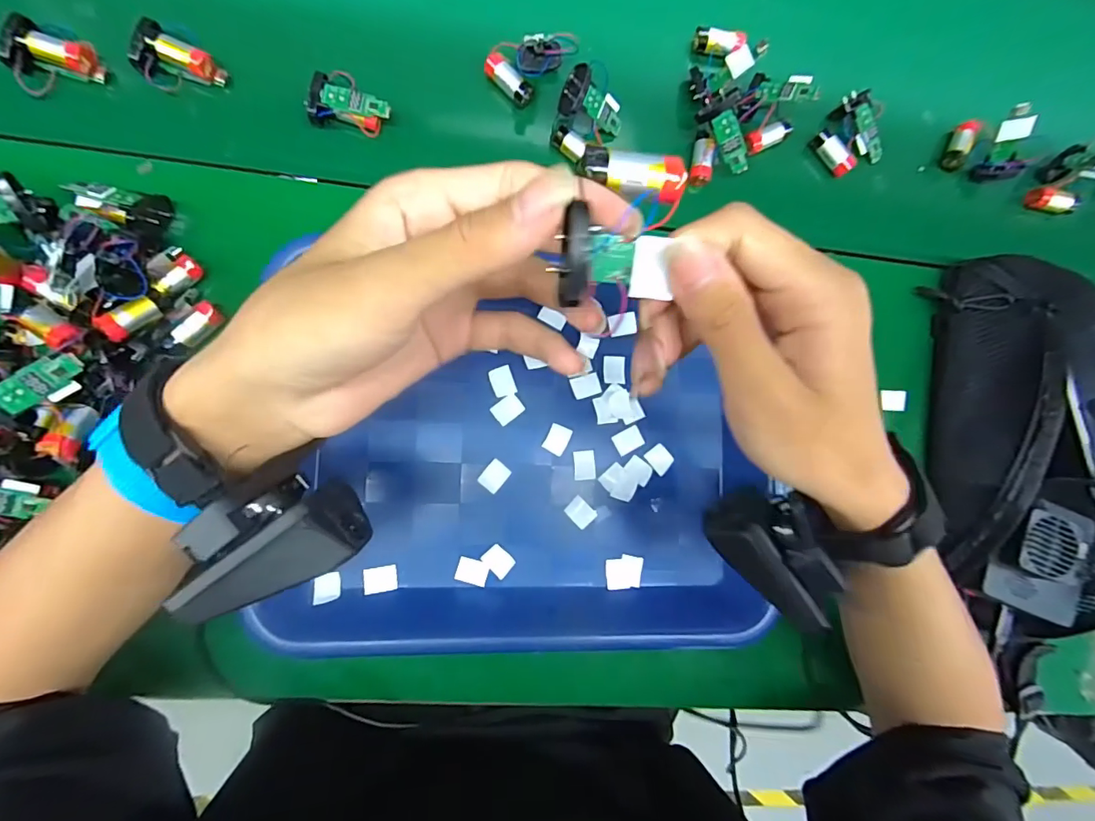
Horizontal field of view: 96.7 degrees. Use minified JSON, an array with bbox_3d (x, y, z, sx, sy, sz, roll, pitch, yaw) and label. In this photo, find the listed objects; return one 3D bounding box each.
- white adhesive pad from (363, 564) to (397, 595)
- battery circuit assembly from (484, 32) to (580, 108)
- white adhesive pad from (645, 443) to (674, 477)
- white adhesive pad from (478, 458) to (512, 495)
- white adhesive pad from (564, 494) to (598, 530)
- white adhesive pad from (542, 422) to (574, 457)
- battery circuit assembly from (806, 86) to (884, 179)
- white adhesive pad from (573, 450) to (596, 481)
[{"bbox_3d":[-0.108,0.110,0.317,0.020,0.004,0.016,-6,81,-19],"label":"white adhesive pad"},{"bbox_3d":[-0.013,-0.253,0.346,0.039,0.020,0.058,42,83,-2],"label":"battery circuit assembly"},{"bbox_3d":[0.080,0.035,0.347,0.016,0.004,0.018,-43,92,-7],"label":"white adhesive pad"},{"bbox_3d":[-0.036,0.045,0.330,0.016,0.004,0.020,39,83,-3],"label":"white adhesive pad"},{"bbox_3d":[0.023,0.071,0.335,0.020,0.004,0.016,45,83,-2],"label":"white adhesive pad"},{"bbox_3d":[0.007,0.020,0.336,0.015,0.004,0.020,28,84,-4],"label":"white adhesive pad"},{"bbox_3d":[0.241,-0.216,0.384,0.062,0.016,0.052,-43,92,-7],"label":"battery circuit assembly"},{"bbox_3d":[0.026,0.038,0.339,0.015,0.004,0.020,-4,87,-7],"label":"white adhesive pad"}]

